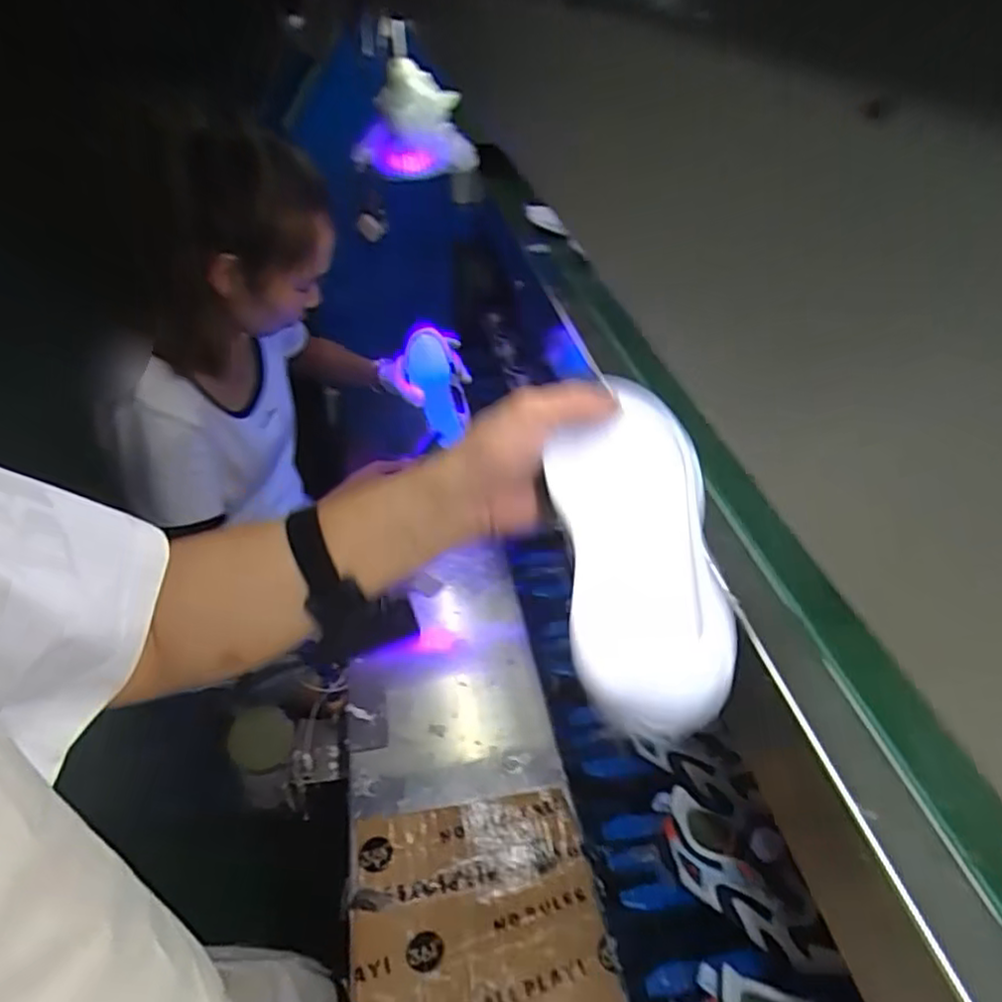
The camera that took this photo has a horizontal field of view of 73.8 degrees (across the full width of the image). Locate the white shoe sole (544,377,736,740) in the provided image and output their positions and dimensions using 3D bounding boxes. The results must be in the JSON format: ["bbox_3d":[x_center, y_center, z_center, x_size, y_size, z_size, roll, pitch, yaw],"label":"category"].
[{"bbox_3d":[0.073,0.023,0.358,0.076,0.030,0.198,-15,50,18],"label":"white shoe sole"}]

